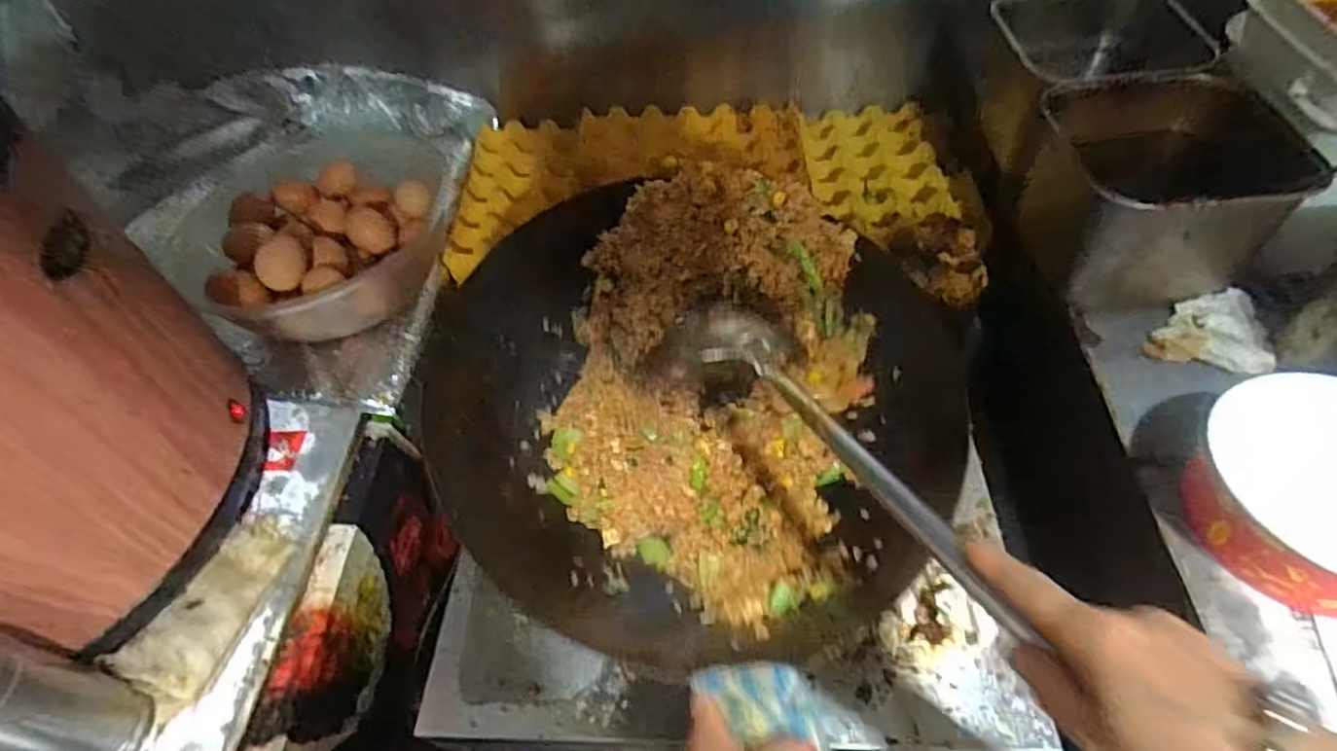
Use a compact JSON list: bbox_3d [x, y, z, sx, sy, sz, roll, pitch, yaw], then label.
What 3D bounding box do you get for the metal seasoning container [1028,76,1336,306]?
[{"bbox_3d":[0.421,-0.159,0.601,0.143,0.134,0.156,-6,52,1],"label":"metal seasoning container"}]

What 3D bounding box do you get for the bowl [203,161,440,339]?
[{"bbox_3d":[-0.386,-0.148,0.751,0.219,0.099,0.235,-3,52,4],"label":"bowl"}]

